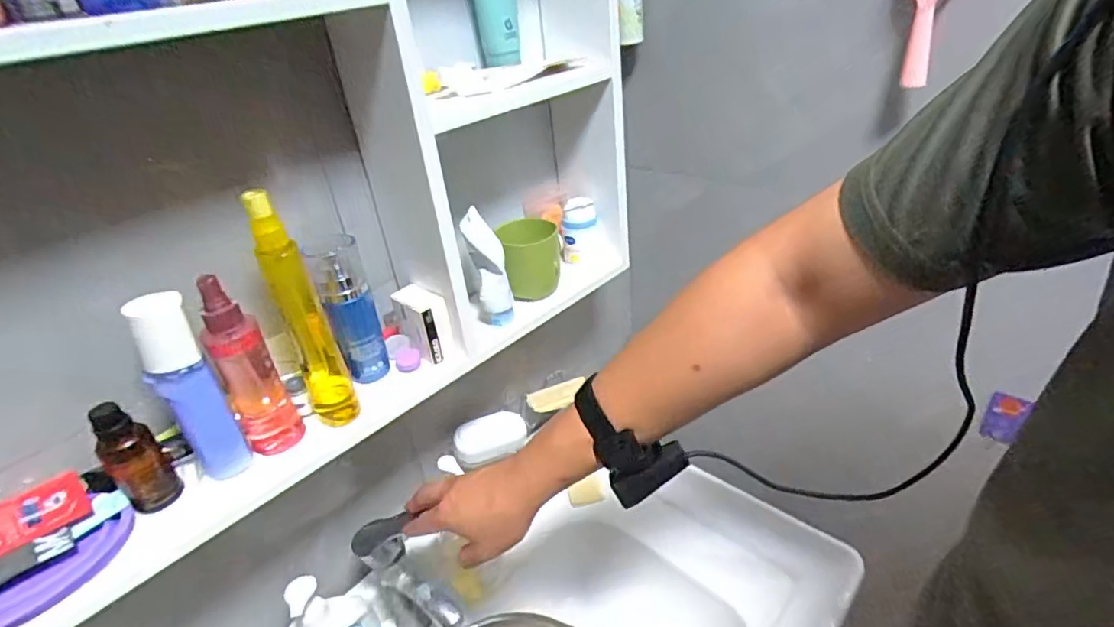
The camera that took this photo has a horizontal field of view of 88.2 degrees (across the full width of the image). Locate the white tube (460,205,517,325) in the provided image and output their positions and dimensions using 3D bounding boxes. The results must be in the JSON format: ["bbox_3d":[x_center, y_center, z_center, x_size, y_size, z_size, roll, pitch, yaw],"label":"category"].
[{"bbox_3d":[-0.074,-0.046,0.614,0.043,0.119,0.049,-11,32,-6],"label":"white tube"}]

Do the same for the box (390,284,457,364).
[{"bbox_3d":[-0.140,0.010,0.592,0.065,0.067,0.029,19,40,36],"label":"box"}]

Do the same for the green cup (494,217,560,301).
[{"bbox_3d":[-0.033,-0.065,0.674,0.074,0.077,0.060,-14,32,-11],"label":"green cup"}]

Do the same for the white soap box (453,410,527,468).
[{"bbox_3d":[-0.085,0.159,0.745,0.098,0.023,0.060,-20,34,-19],"label":"white soap box"}]

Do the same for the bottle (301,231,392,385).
[{"bbox_3d":[-0.198,-0.002,0.549,0.046,0.142,0.039,-20,34,-19],"label":"bottle"}]

